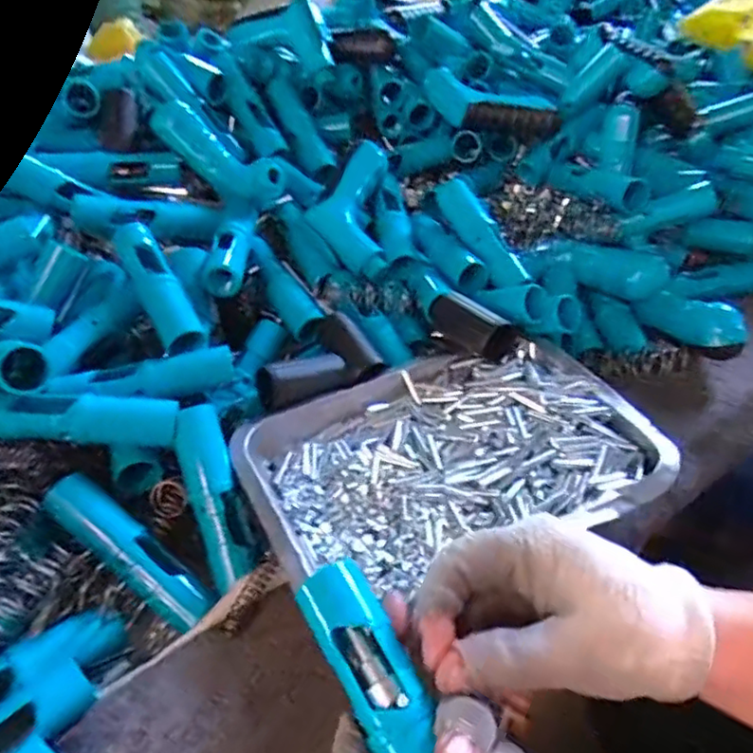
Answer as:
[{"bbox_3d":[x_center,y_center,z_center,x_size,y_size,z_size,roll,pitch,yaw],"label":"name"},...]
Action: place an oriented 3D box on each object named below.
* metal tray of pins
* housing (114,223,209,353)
[{"bbox_3d":[0.048,0.048,0.414,0.241,0.030,0.188,-25,42,-21],"label":"metal tray of pins"},{"bbox_3d":[-0.162,-0.065,0.460,0.029,0.025,0.121,-24,61,-20],"label":"housing"}]

